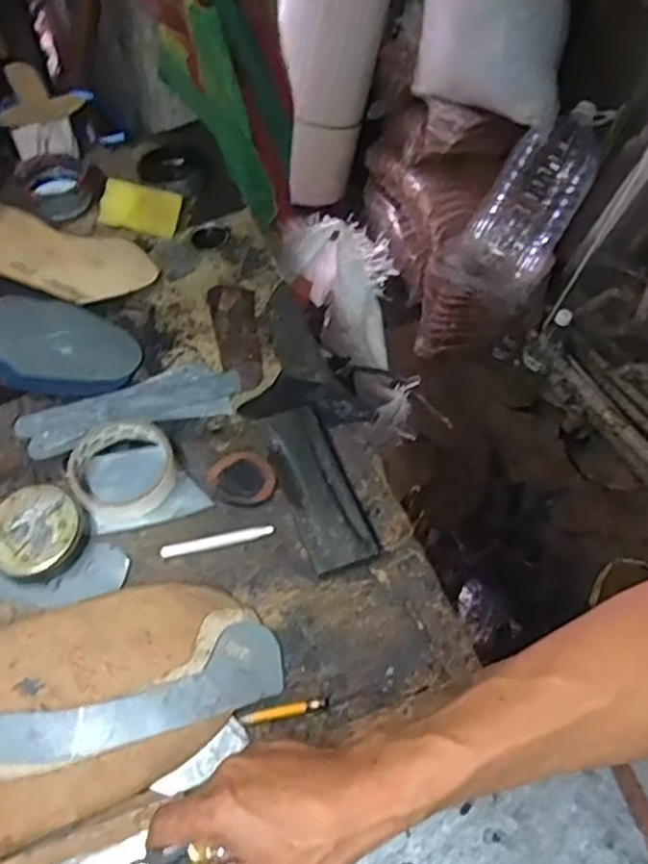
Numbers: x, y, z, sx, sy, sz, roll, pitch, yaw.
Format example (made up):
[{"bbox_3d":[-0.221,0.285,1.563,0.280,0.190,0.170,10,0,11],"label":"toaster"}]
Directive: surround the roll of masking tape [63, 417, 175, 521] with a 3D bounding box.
[{"bbox_3d":[-0.169,0.032,0.572,0.088,0.020,0.089,2,57,-2],"label":"roll of masking tape"}]

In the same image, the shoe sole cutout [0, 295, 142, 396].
[{"bbox_3d":[-0.262,-0.082,0.659,0.153,0.011,0.106,22,53,1],"label":"shoe sole cutout"}]

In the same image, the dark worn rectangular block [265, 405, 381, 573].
[{"bbox_3d":[-0.007,0.043,0.565,0.052,0.018,0.151,-19,62,-10],"label":"dark worn rectangular block"}]

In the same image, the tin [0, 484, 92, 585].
[{"bbox_3d":[-0.230,0.080,0.541,0.068,0.023,0.073,0,61,1],"label":"tin"}]

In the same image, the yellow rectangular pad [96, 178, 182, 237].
[{"bbox_3d":[-0.208,-0.253,0.762,0.086,0.017,0.053,12,87,-4],"label":"yellow rectangular pad"}]

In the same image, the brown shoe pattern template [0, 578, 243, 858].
[{"bbox_3d":[-0.183,0.190,0.479,0.247,0.012,0.149,-21,64,-15],"label":"brown shoe pattern template"}]

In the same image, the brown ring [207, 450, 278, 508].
[{"bbox_3d":[-0.070,0.038,0.576,0.049,0.010,0.058,-36,66,-18],"label":"brown ring"}]

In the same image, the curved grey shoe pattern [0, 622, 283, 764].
[{"bbox_3d":[-0.129,0.191,0.477,0.202,0.008,0.053,-19,62,-9],"label":"curved grey shoe pattern"}]

